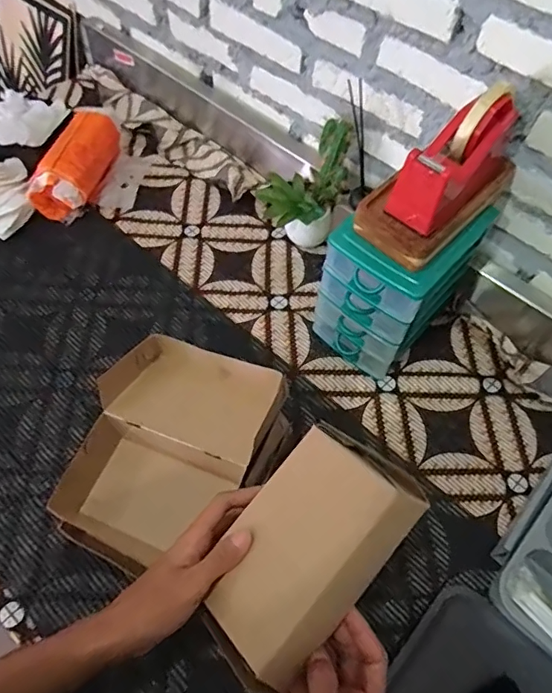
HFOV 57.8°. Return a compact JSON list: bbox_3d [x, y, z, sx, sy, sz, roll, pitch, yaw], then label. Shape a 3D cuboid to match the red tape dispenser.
[{"bbox_3d":[0.197,-0.201,0.535,0.139,0.099,0.064,-37,68,-21],"label":"red tape dispenser"}]

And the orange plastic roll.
[{"bbox_3d":[-0.335,-0.304,0.853,0.082,0.084,0.189,19,61,8],"label":"orange plastic roll"}]

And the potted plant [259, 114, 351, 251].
[{"bbox_3d":[0.040,-0.248,0.783,0.125,0.184,0.096,7,60,1],"label":"potted plant"}]

